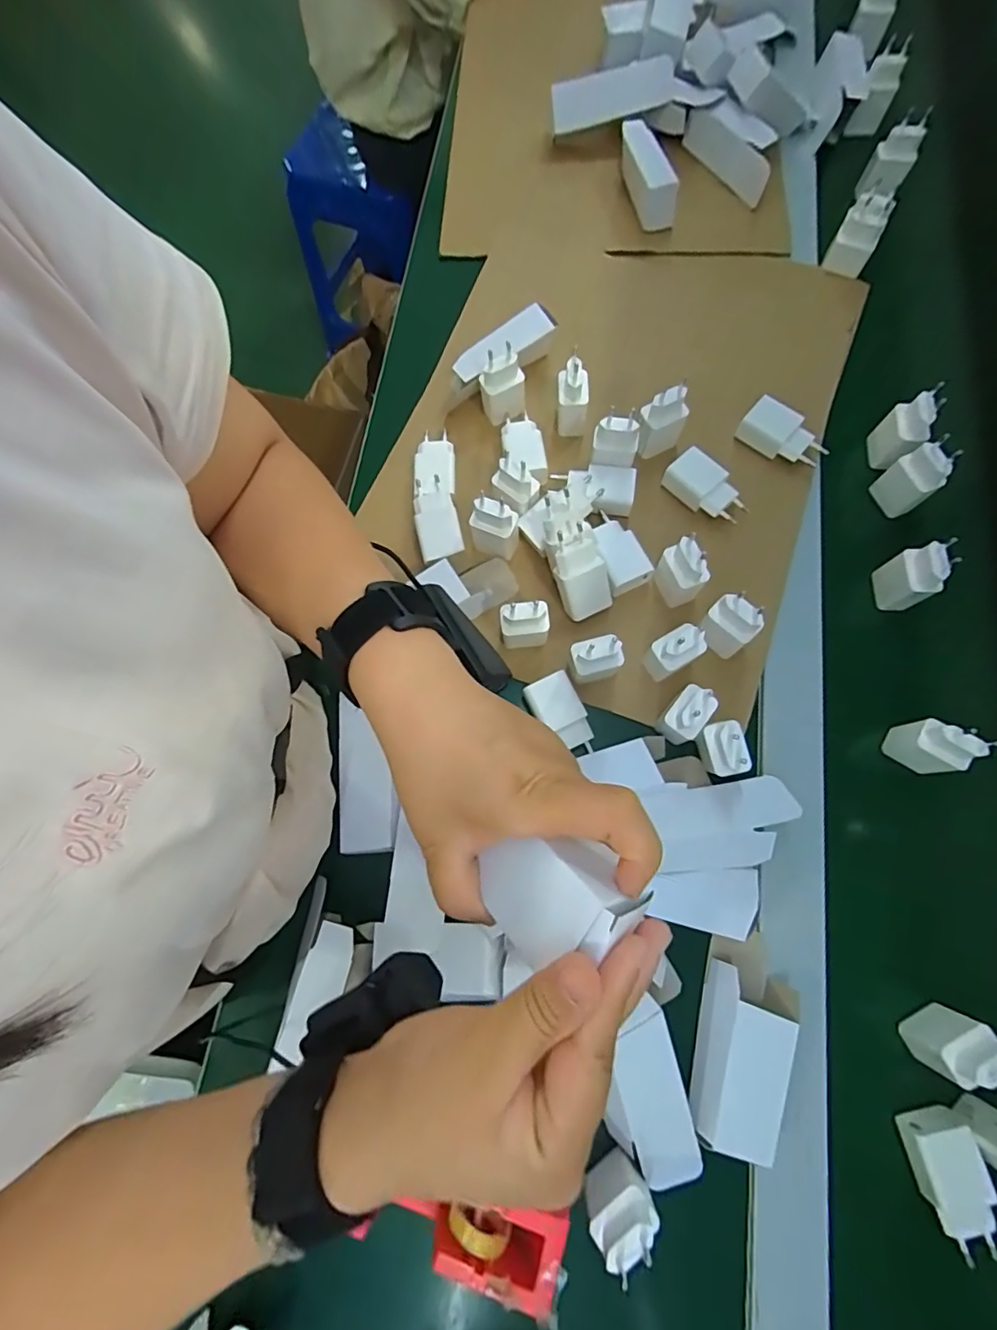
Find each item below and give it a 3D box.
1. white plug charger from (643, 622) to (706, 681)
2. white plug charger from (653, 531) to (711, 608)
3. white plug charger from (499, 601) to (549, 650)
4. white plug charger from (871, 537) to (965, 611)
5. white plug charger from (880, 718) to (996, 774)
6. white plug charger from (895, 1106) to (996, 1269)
[{"bbox_3d":[0.145,-0.011,0.437,0.035,0.074,0.027,-30,76,-6],"label":"white plug charger"},{"bbox_3d":[0.155,-0.078,0.455,0.022,0.071,0.040,-32,77,-6],"label":"white plug charger"},{"bbox_3d":[0.022,-0.031,0.445,0.040,0.063,0.026,-11,75,-1],"label":"white plug charger"},{"bbox_3d":[0.356,-0.077,0.455,0.023,0.071,0.040,7,75,4],"label":"white plug charger"},{"bbox_3d":[0.347,0.065,0.419,0.039,0.071,0.026,36,79,10],"label":"white plug charger"},{"bbox_3d":[0.309,0.353,0.361,0.042,0.019,0.077,-13,75,-2],"label":"white plug charger"}]

